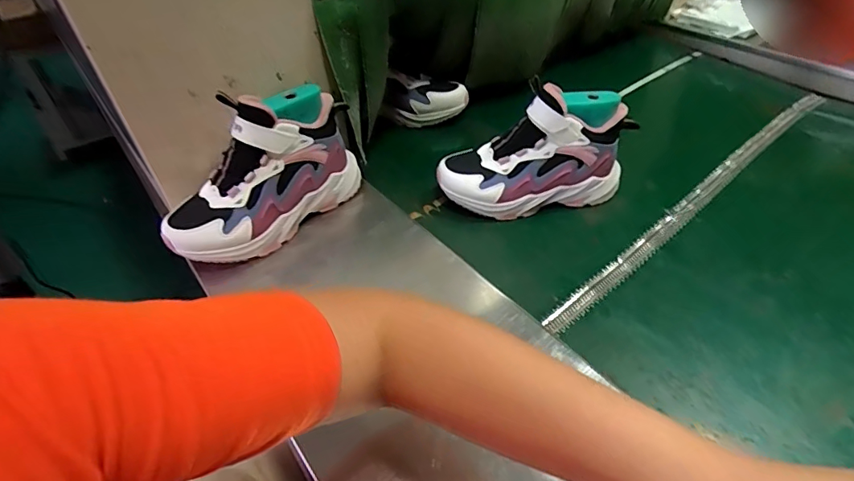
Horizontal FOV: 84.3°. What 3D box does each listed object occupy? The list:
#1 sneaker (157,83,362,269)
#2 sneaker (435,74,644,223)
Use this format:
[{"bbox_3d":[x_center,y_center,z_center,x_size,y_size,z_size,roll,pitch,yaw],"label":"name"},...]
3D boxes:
[{"bbox_3d":[-0.184,-0.076,0.519,0.081,0.134,0.222,27,50,30],"label":"sneaker"},{"bbox_3d":[0.130,-0.109,0.589,0.227,0.140,0.078,-9,42,-6],"label":"sneaker"}]

